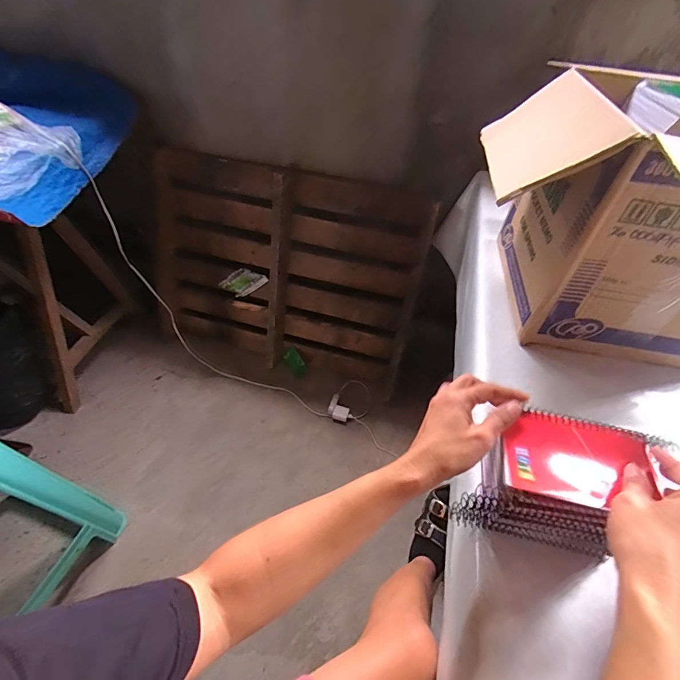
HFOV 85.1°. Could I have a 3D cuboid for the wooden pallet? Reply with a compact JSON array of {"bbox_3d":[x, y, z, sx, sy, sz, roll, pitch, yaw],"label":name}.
[{"bbox_3d":[-0.232,-0.217,1.367,0.999,0.767,0.119,13,30,7],"label":"wooden pallet"}]

